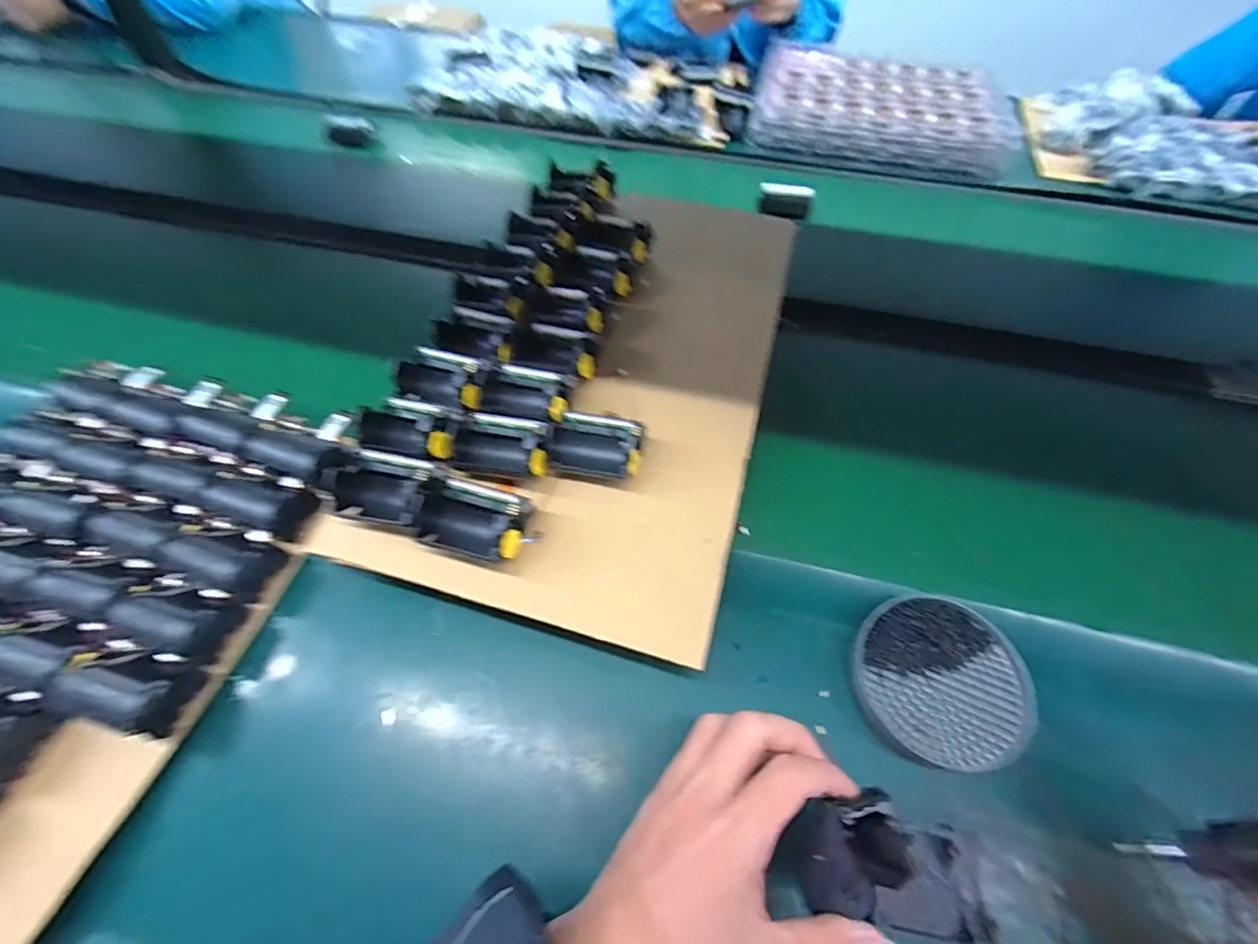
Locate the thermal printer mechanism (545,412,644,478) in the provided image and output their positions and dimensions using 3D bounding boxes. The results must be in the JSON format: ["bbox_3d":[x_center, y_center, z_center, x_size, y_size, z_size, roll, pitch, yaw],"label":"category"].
[{"bbox_3d":[-0.027,-0.022,0.418,0.074,0.040,0.051,12,58,7],"label":"thermal printer mechanism"}]

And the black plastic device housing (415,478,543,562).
[{"bbox_3d":[-0.109,0.034,0.378,0.077,0.044,0.056,20,59,11],"label":"black plastic device housing"}]

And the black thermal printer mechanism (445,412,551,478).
[{"bbox_3d":[-0.101,-0.024,0.414,0.078,0.044,0.051,11,58,6],"label":"black thermal printer mechanism"}]

